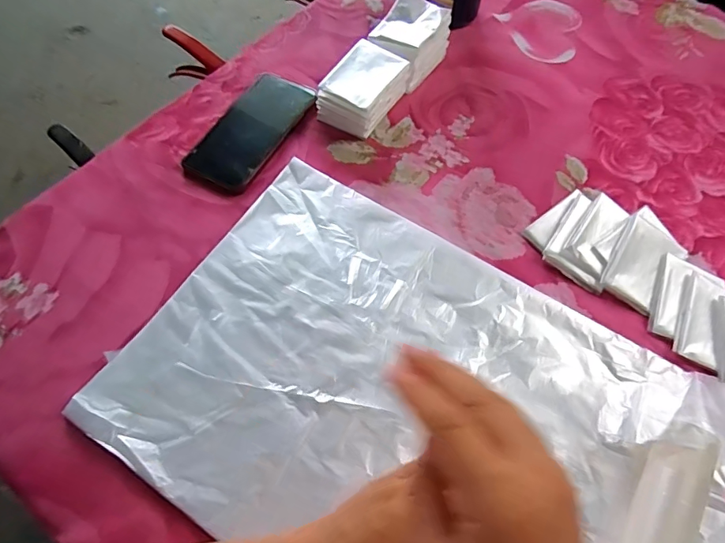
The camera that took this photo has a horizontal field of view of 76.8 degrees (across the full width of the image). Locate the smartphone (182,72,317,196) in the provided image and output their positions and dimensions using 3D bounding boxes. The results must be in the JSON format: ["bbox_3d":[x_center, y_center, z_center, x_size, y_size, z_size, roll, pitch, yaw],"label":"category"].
[{"bbox_3d":[-0.122,-0.156,0.499,0.080,0.009,0.164,25,65,12],"label":"smartphone"}]

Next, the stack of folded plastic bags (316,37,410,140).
[{"bbox_3d":[-0.001,-0.199,0.499,0.070,0.054,0.091,32,67,14],"label":"stack of folded plastic bags"}]

